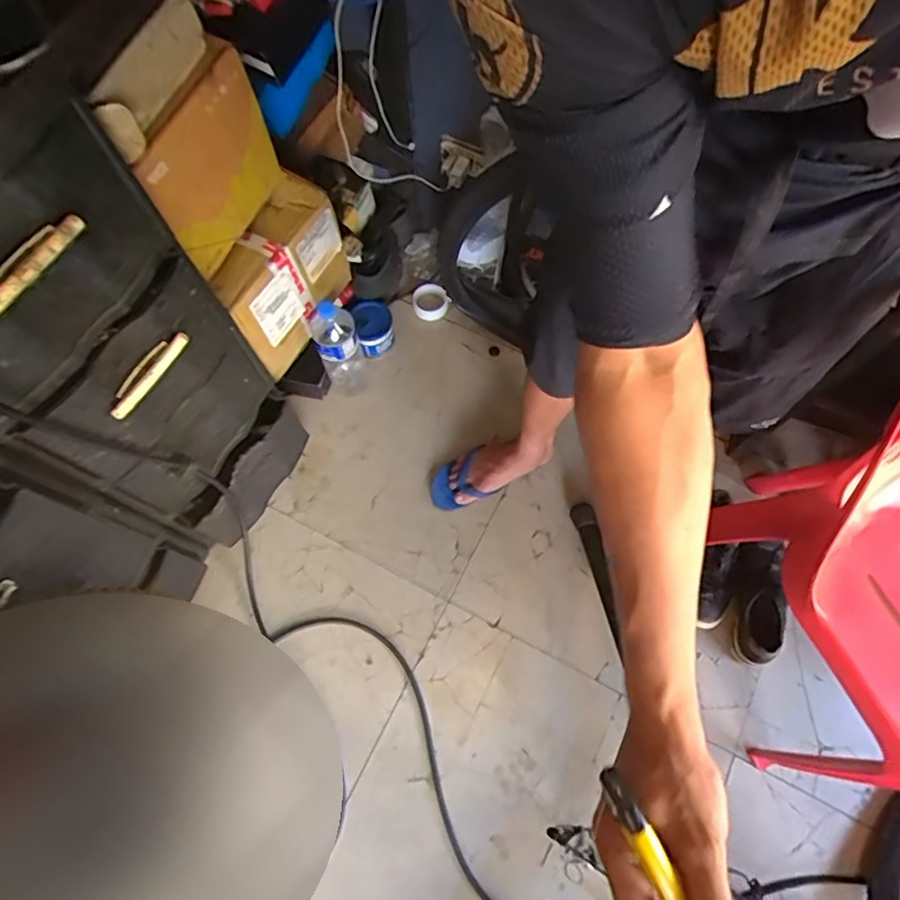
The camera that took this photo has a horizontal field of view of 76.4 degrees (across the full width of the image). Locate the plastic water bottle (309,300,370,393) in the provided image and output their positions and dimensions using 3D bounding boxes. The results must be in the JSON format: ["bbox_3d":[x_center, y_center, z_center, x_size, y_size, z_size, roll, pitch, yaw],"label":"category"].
[{"bbox_3d":[-0.231,-0.206,1.228,0.093,0.303,0.092,-22,69,-7],"label":"plastic water bottle"}]

